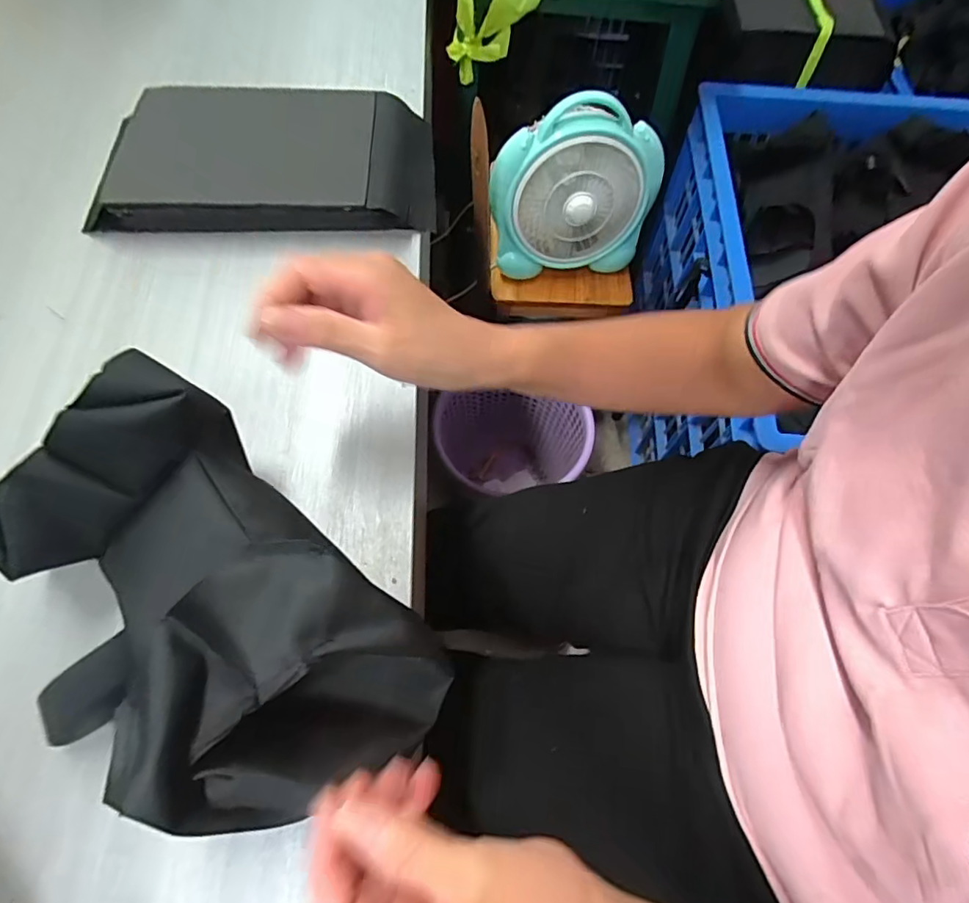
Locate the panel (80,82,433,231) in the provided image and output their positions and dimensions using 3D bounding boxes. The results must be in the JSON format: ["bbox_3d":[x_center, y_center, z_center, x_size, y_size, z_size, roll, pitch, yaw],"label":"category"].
[{"bbox_3d":[-0.200,-0.269,0.505,0.305,0.046,0.158,-3,65,-5],"label":"panel"}]

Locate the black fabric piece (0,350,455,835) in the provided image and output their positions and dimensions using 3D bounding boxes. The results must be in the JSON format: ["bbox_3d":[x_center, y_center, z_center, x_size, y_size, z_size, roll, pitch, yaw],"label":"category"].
[{"bbox_3d":[-0.149,0.089,0.285,0.227,0.131,0.157,41,69,15],"label":"black fabric piece"}]

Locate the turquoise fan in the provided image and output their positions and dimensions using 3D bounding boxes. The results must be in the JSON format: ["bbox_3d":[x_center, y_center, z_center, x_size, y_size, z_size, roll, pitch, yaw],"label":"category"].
[{"bbox_3d":[0.129,-0.372,0.786,0.237,0.225,0.088,-10,65,-8],"label":"turquoise fan"}]

